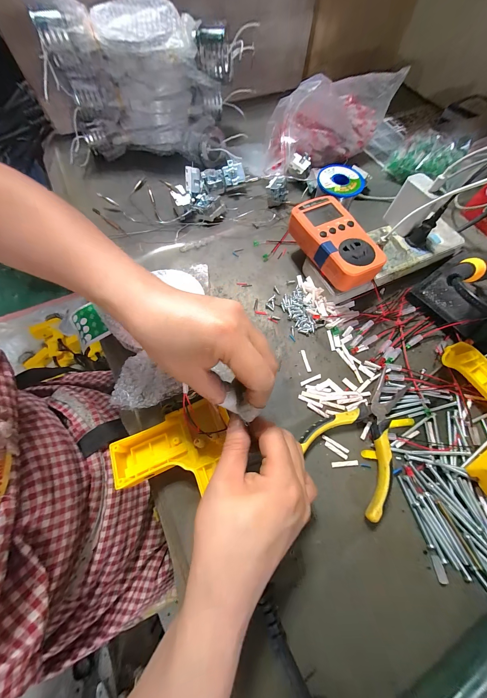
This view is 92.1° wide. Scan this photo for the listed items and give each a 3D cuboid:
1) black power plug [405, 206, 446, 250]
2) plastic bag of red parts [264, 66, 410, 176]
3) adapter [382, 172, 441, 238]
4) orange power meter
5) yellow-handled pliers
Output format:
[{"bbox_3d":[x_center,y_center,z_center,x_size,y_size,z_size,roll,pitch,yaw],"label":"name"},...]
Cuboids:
[{"bbox_3d":[0.242,-0.160,0.307,0.027,0.050,0.018,40,73,14],"label":"black power plug"},{"bbox_3d":[0.142,-0.386,0.394,0.220,0.114,0.080,-21,70,-9],"label":"plastic bag of red parts"},{"bbox_3d":[0.224,-0.189,0.314,0.024,0.057,0.050,-29,71,-12],"label":"adapter"},{"bbox_3d":[0.114,-0.134,0.297,0.066,0.031,0.123,-25,71,-10],"label":"orange power meter"},{"bbox_3d":[0.135,0.084,0.253,0.091,0.018,0.139,41,73,14],"label":"yellow-handled pliers"}]

